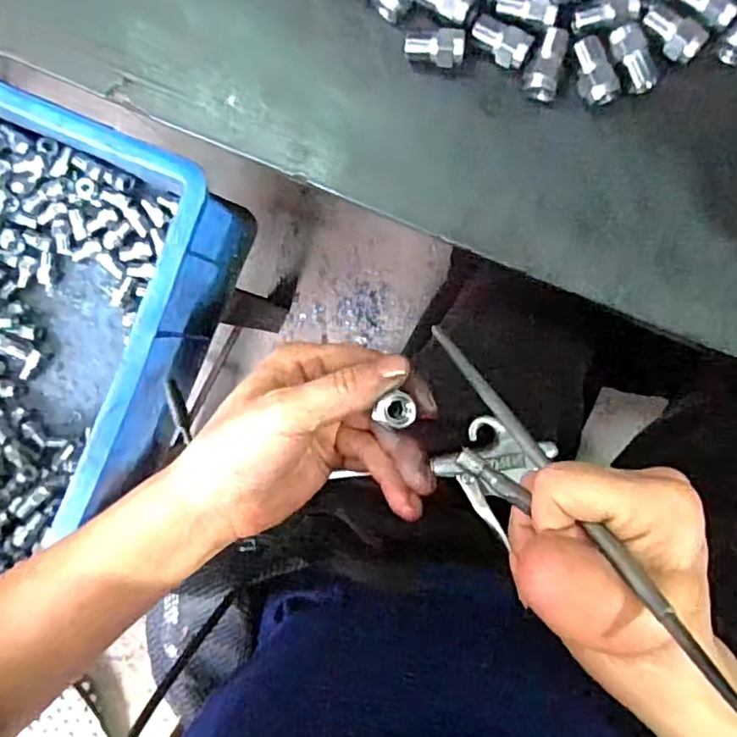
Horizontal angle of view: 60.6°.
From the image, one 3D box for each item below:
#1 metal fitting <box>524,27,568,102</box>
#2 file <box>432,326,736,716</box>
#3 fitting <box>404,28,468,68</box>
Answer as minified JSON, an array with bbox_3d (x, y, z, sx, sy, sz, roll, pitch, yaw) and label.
[{"bbox_3d":[0.085,-0.143,0.301,0.015,0.012,0.031,18,92,8],"label":"metal fitting"},{"bbox_3d":[0.070,0.038,0.254,0.008,0.226,0.007,-37,125,6],"label":"file"},{"bbox_3d":[0.032,-0.153,0.306,0.028,0.017,0.014,1,89,8],"label":"fitting"}]

